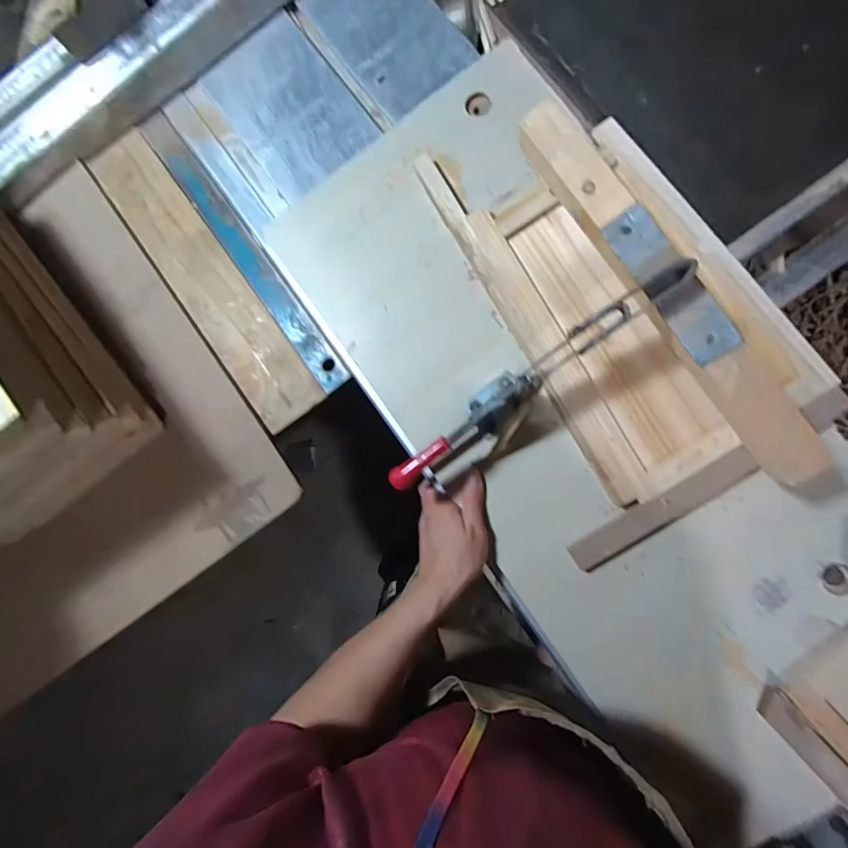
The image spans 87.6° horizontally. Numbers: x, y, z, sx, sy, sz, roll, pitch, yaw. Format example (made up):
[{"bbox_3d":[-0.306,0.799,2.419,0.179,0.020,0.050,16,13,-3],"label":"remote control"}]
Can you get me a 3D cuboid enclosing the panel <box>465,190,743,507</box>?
[{"bbox_3d":[0.187,-0.097,0.495,0.145,0.017,0.357,-31,85,0],"label":"panel"}]

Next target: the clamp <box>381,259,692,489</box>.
[{"bbox_3d":[0.124,-0.032,0.470,0.345,0.128,0.048,-37,64,9],"label":"clamp"}]

